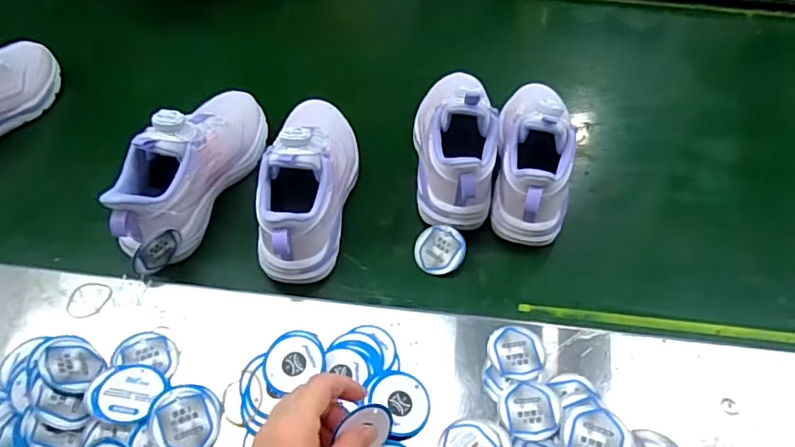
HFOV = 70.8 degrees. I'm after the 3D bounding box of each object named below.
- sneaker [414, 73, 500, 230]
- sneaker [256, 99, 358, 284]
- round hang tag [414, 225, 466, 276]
[{"bbox_3d":[0.068,-0.102,0.590,0.099,0.118,0.201,2,54,0],"label":"sneaker"},{"bbox_3d":[-0.084,-0.047,0.549,0.078,0.110,0.215,7,54,3],"label":"sneaker"},{"bbox_3d":[0.042,0.026,0.554,0.049,0.005,0.048,-6,70,15],"label":"round hang tag"}]

